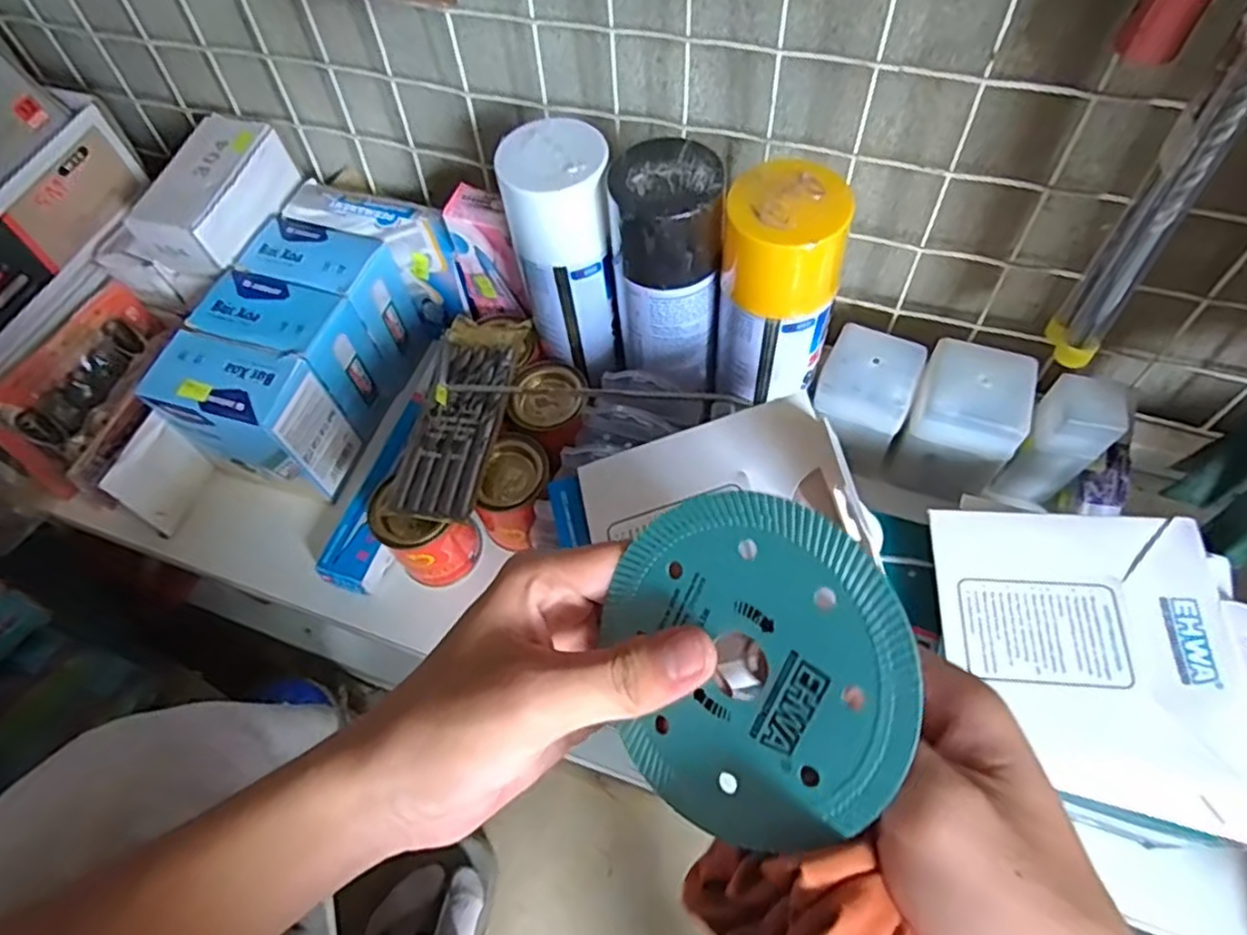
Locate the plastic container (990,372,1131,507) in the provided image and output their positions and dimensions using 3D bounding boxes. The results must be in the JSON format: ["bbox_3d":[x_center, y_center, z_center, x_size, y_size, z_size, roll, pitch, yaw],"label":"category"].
[{"bbox_3d":[0.271,-0.015,0.451,0.040,0.097,0.031,17,59,15],"label":"plastic container"}]

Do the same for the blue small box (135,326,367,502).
[{"bbox_3d":[-0.250,-0.032,0.493,0.094,0.105,0.061,14,58,13],"label":"blue small box"}]

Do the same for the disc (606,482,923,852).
[{"bbox_3d":[0.035,0.059,0.215,0.098,0.004,0.097,-3,84,35],"label":"disc"}]

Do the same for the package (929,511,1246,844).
[{"bbox_3d":[0.234,0.090,0.350,0.150,0.015,0.142,2,62,9],"label":"package"}]

